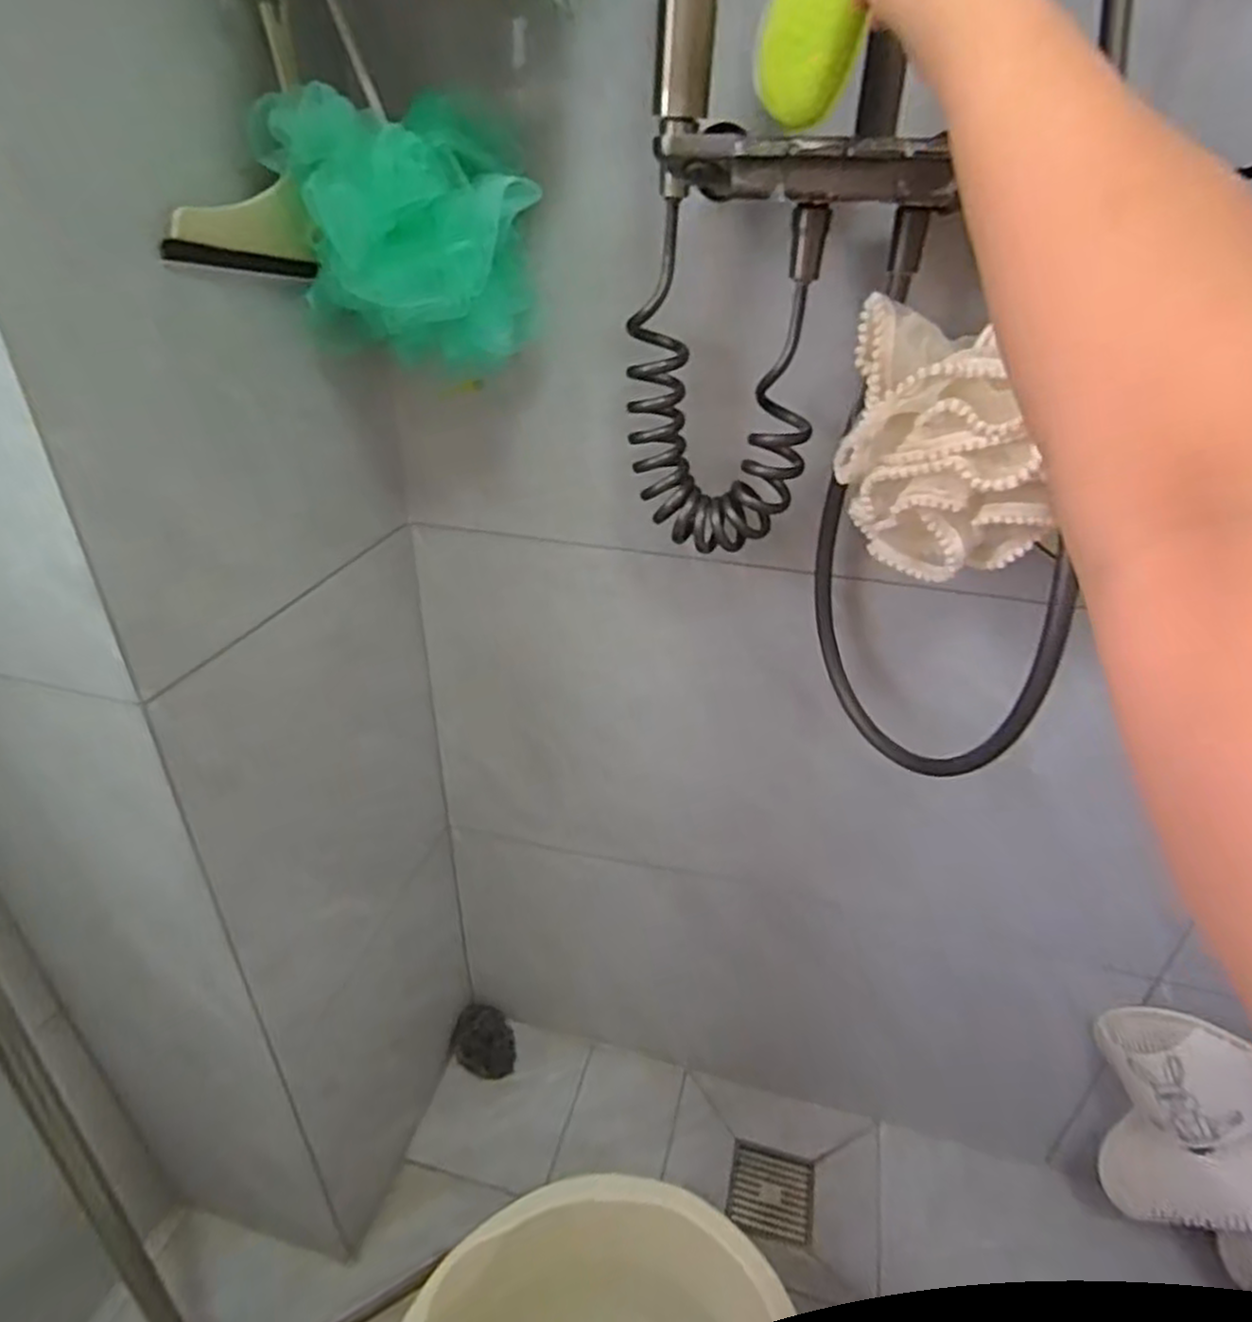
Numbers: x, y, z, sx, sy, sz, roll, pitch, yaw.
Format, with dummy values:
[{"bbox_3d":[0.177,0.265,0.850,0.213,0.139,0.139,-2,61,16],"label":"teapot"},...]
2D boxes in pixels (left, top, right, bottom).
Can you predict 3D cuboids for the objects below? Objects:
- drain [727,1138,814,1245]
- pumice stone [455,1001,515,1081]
[{"bbox_3d":[0.189,0.682,0.973,0.103,0.012,0.107,5,24,14],"label":"drain"},{"bbox_3d":[-0.202,0.542,1.076,0.086,0.051,0.084,-5,32,-12],"label":"pumice stone"}]

